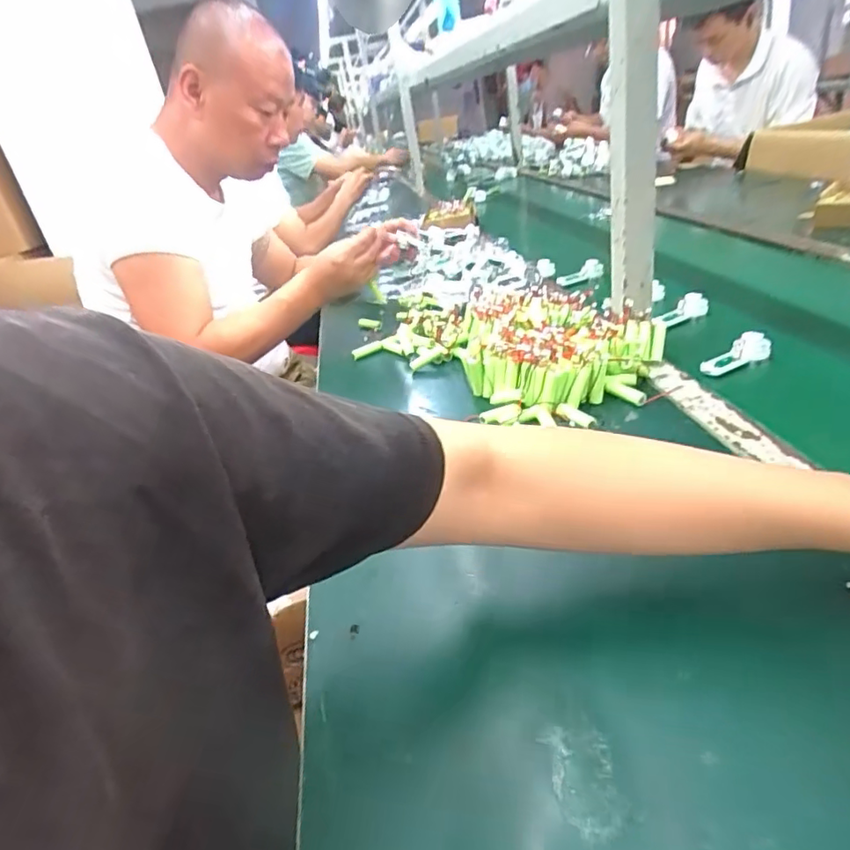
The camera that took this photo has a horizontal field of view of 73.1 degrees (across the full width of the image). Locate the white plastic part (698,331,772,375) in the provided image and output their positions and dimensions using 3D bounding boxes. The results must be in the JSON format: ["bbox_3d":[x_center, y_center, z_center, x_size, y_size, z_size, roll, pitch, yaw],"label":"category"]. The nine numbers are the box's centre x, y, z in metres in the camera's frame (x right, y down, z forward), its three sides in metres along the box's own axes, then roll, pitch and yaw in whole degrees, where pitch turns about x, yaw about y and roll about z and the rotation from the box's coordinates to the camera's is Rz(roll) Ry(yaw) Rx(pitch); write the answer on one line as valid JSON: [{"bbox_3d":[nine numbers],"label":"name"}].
[{"bbox_3d":[0.371,-0.087,0.681,0.091,0.031,0.022,-20,30,-17],"label":"white plastic part"}]

